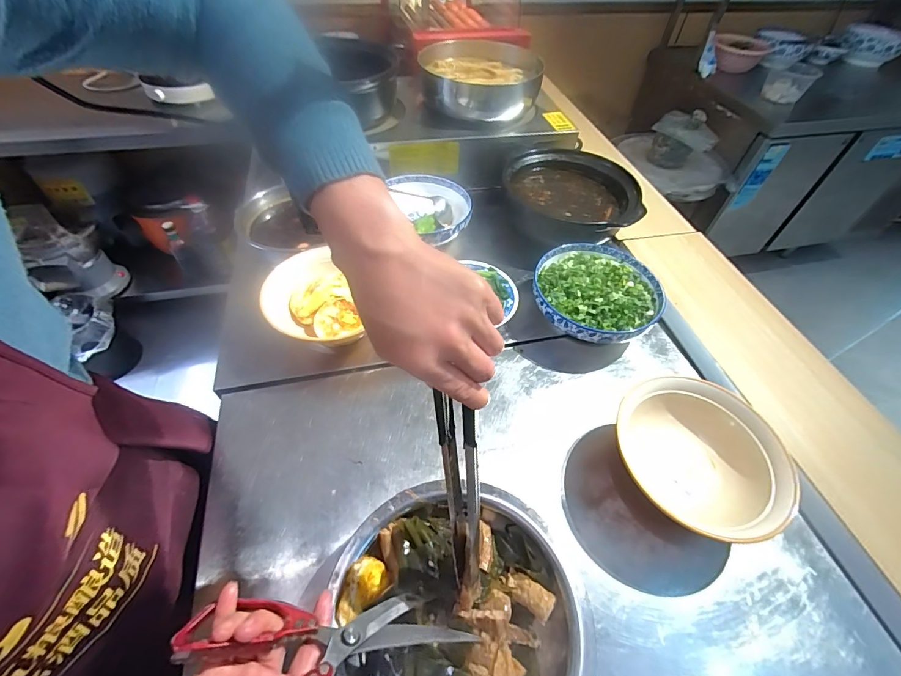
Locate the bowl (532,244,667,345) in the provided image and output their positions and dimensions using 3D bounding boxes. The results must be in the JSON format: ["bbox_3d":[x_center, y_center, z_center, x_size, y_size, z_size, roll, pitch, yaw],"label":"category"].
[{"bbox_3d":[0.259,-0.074,0.713,0.213,0.068,0.221,1,52,-2],"label":"bowl"}]

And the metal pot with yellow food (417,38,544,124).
[{"bbox_3d":[0.073,-0.649,0.992,0.290,0.119,0.284,1,52,-2],"label":"metal pot with yellow food"}]

